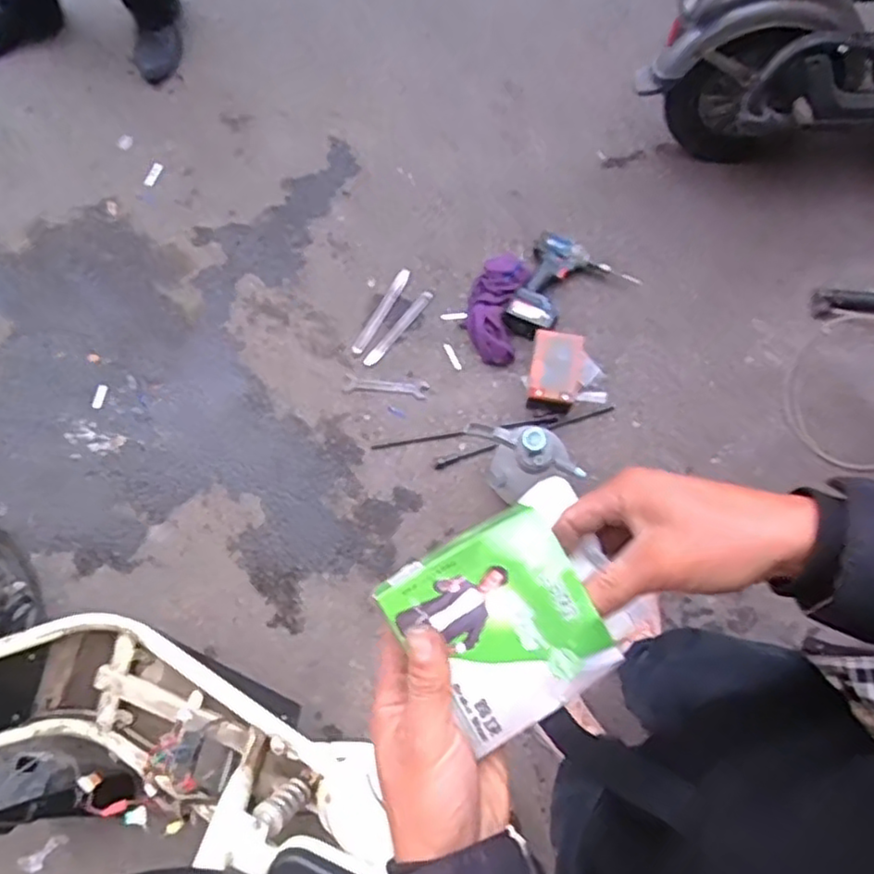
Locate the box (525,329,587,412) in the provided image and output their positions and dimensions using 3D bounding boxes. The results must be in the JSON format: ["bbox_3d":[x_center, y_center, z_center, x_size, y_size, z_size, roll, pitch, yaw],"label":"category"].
[{"bbox_3d":[0.261,-0.139,1.469,0.114,0.102,0.164,8,77,5],"label":"box"}]

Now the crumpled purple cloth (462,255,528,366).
[{"bbox_3d":[0.132,-0.297,1.540,0.117,0.056,0.258,10,77,5],"label":"crumpled purple cloth"}]

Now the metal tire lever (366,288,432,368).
[{"bbox_3d":[-0.086,-0.255,1.564,0.030,0.008,0.227,37,81,11],"label":"metal tire lever"}]

